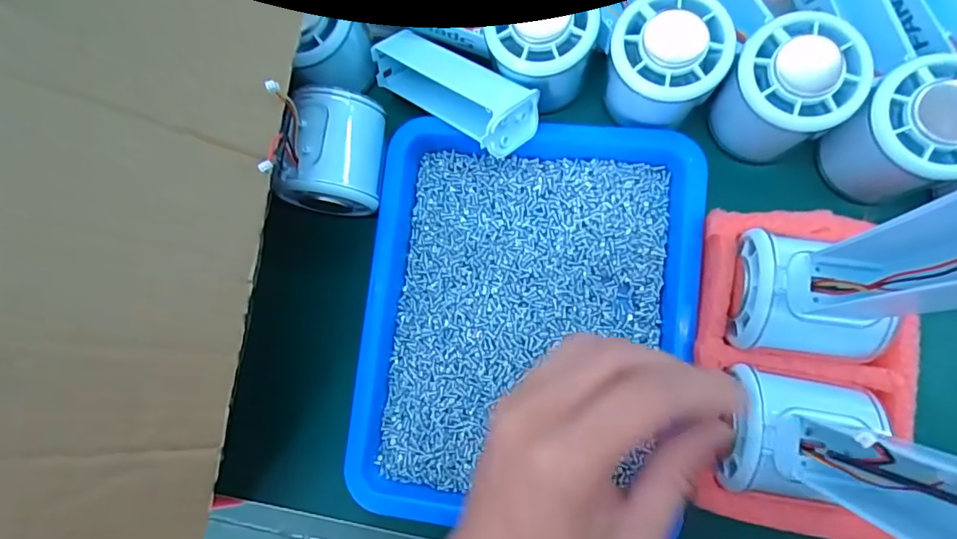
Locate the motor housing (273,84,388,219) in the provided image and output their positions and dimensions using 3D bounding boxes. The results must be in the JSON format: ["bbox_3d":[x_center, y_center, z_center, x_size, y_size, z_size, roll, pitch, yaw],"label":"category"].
[{"bbox_3d":[-0.080,-0.064,0.288,0.048,0.049,0.063,5,83,7],"label":"motor housing"}]

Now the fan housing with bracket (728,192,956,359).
[{"bbox_3d":[0.141,0.006,0.181,0.058,0.124,0.048,8,84,8],"label":"fan housing with bracket"}]

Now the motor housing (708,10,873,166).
[{"bbox_3d":[0.153,-0.088,0.262,0.054,0.056,0.056,-1,83,7],"label":"motor housing"}]

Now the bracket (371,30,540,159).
[{"bbox_3d":[-0.016,-0.100,0.286,0.100,0.028,0.037,35,88,28],"label":"bracket"}]

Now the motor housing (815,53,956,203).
[{"bbox_3d":[0.206,-0.064,0.251,0.057,0.054,0.053,-1,83,7],"label":"motor housing"}]

